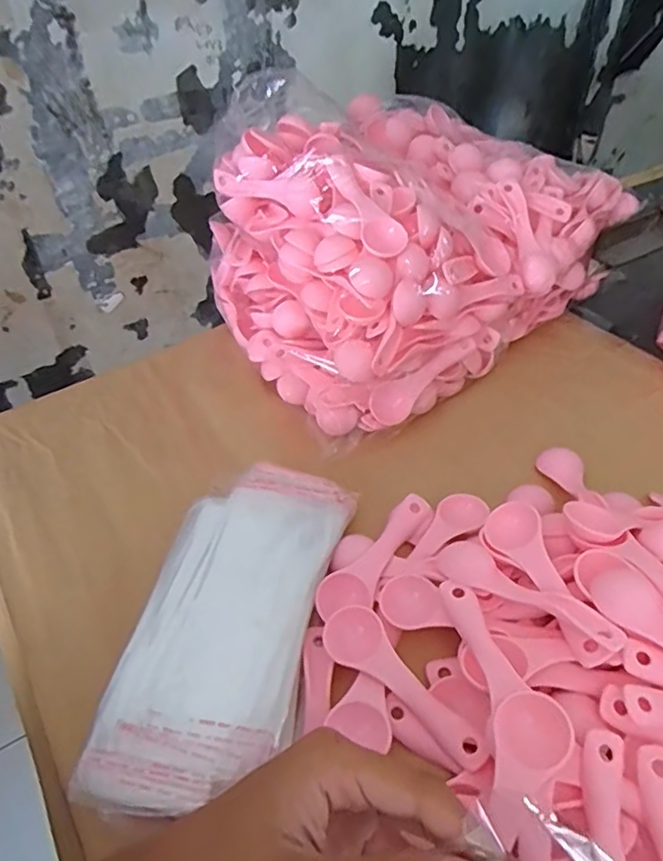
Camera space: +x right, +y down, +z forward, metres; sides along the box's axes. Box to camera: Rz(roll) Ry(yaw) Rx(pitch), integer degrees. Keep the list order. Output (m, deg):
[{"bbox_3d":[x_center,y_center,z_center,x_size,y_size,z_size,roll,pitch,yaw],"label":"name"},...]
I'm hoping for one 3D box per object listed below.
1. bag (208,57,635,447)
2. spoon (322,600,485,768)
[{"bbox_3d":[0.079,-0.200,0.597,0.392,0.166,0.289,-30,51,-28],"label":"bag"},{"bbox_3d":[0.042,0.142,0.339,0.111,0.017,0.031,32,51,29],"label":"spoon"}]

